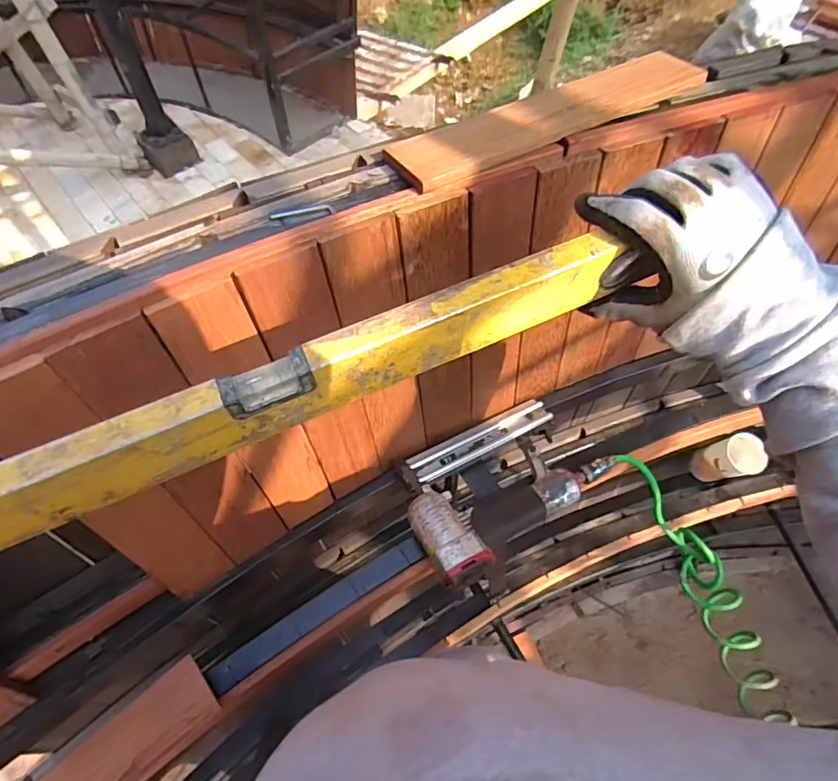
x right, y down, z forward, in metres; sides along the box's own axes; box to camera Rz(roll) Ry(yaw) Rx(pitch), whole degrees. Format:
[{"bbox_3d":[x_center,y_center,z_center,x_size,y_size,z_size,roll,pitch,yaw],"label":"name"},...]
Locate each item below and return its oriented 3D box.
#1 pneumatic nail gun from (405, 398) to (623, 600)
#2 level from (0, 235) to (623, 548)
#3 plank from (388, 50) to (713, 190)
[{"bbox_3d":[0.096,0.108,0.613,0.244,0.077,0.171,-28,62,-16],"label":"pneumatic nail gun"},{"bbox_3d":[-0.076,0.001,0.296,0.424,0.046,0.022,-23,61,-12],"label":"level"},{"bbox_3d":[0.128,-0.256,0.475,0.333,0.018,0.066,-27,62,-15],"label":"plank"}]

